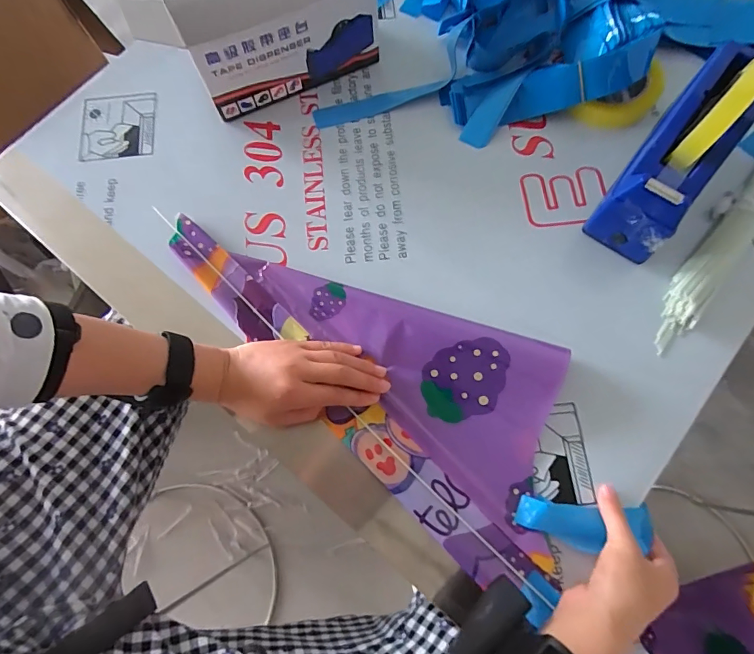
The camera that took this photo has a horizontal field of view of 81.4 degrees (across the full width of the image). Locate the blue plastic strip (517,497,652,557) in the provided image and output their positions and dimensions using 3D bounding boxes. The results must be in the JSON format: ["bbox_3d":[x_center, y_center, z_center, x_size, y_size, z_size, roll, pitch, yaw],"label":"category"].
[{"bbox_3d":[0.189,0.177,0.390,0.128,0.017,0.039,7,76,-4],"label":"blue plastic strip"}]

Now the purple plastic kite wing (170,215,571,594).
[{"bbox_3d":[-0.008,0.023,0.439,0.463,0.021,0.190,36,79,12],"label":"purple plastic kite wing"}]

